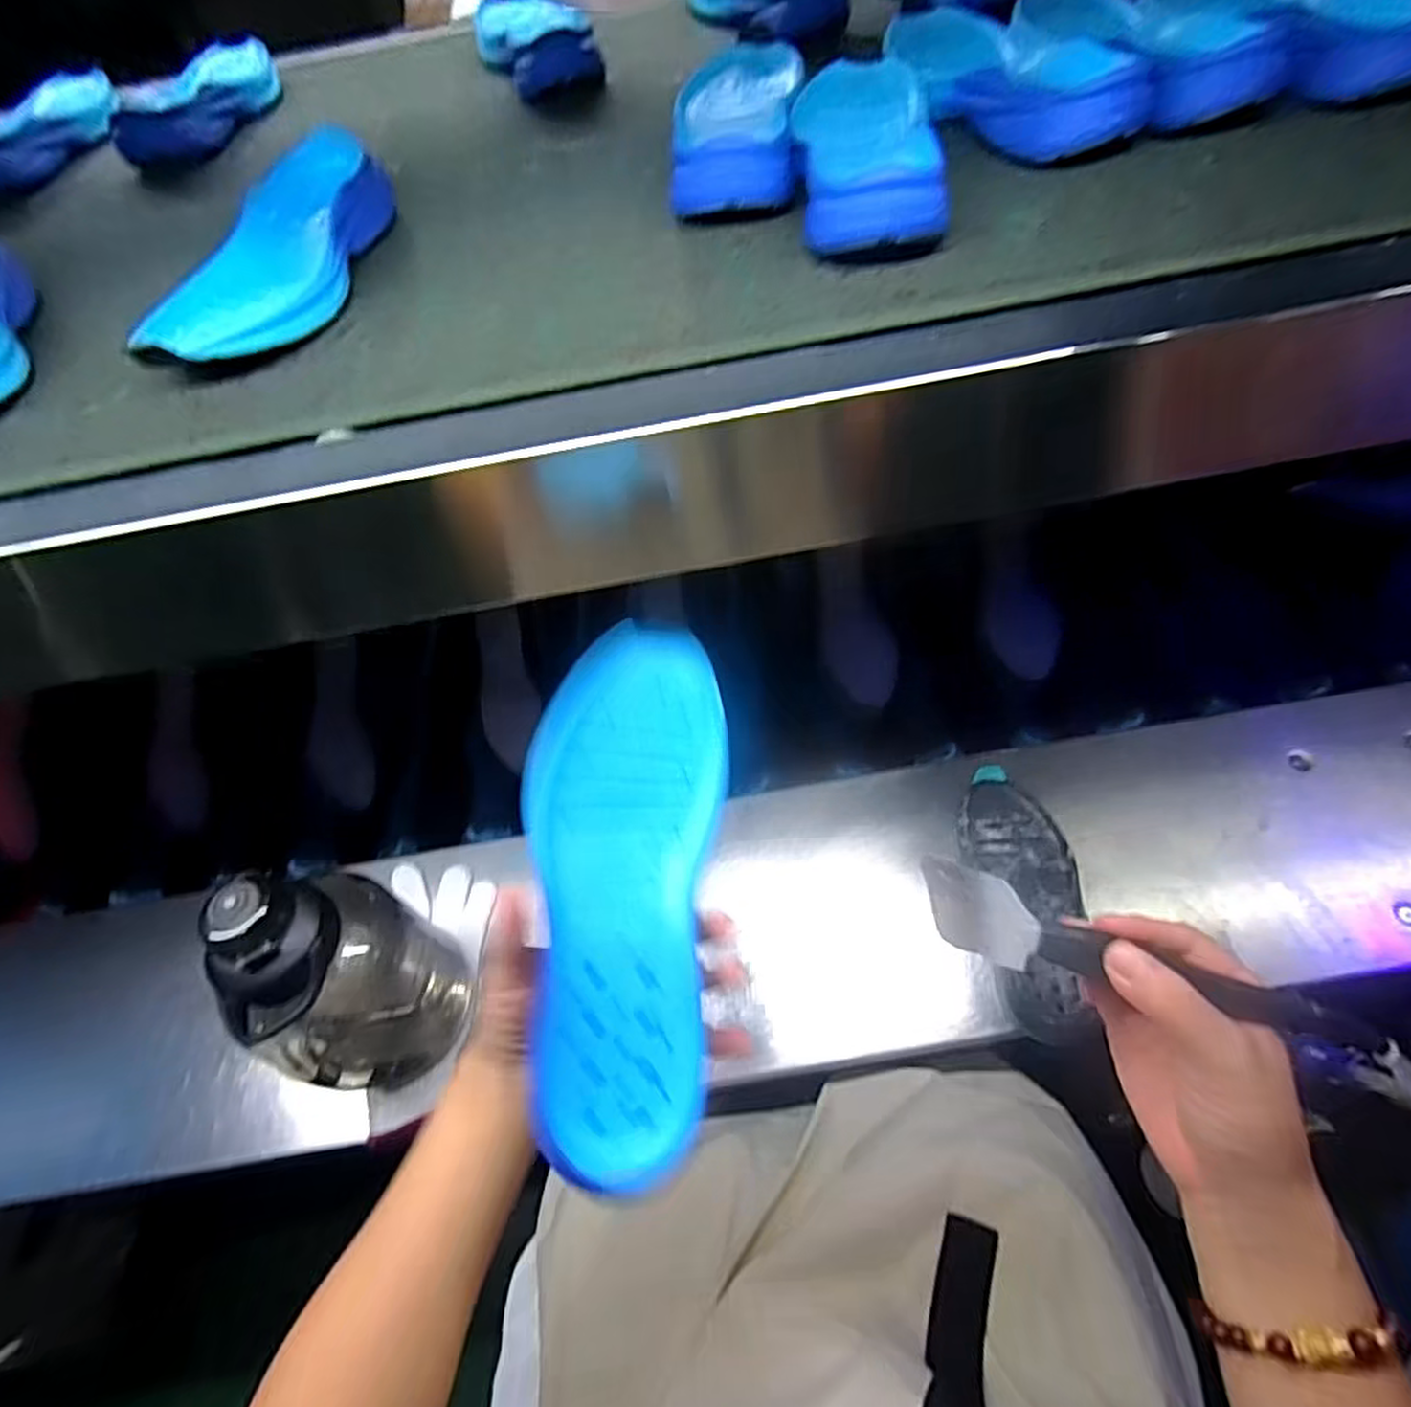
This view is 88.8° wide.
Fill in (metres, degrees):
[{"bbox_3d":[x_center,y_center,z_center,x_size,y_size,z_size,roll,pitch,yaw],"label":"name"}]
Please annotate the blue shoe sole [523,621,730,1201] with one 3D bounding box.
[{"bbox_3d":[-0.038,0.083,0.340,0.088,0.030,0.239,0,74,5],"label":"blue shoe sole"}]

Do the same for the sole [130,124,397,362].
[{"bbox_3d":[-0.269,-0.284,0.453,0.088,0.038,0.231,-1,58,4],"label":"sole"}]

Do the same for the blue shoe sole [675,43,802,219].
[{"bbox_3d":[0.022,-0.409,0.498,0.087,0.039,0.260,1,58,6],"label":"blue shoe sole"}]

